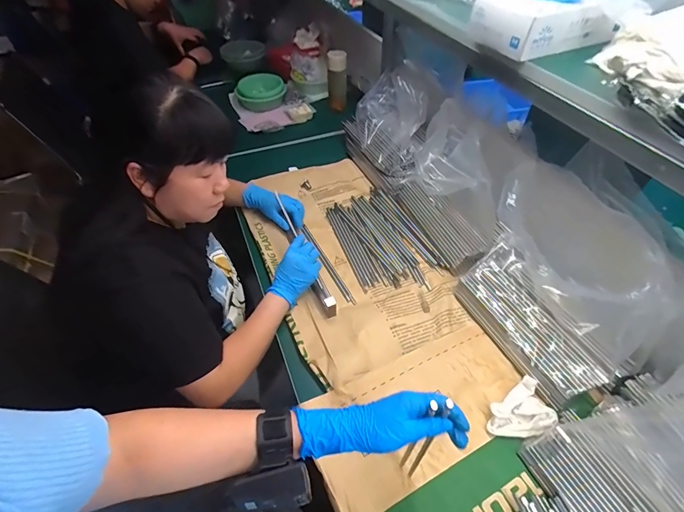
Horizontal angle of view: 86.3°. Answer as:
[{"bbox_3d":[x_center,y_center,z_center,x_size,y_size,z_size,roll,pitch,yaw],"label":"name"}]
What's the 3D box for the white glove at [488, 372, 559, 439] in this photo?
[{"bbox_3d":[0.307,0.272,0.623,0.116,0.034,0.081,-25,53,-21],"label":"white glove"}]

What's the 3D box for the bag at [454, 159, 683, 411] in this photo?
[{"bbox_3d":[0.360,0.045,0.641,0.147,0.303,0.319,-18,51,-16],"label":"bag"}]

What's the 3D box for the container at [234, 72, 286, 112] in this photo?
[{"bbox_3d":[-0.303,-0.617,1.361,0.185,0.074,0.154,-12,49,-11],"label":"container"}]

